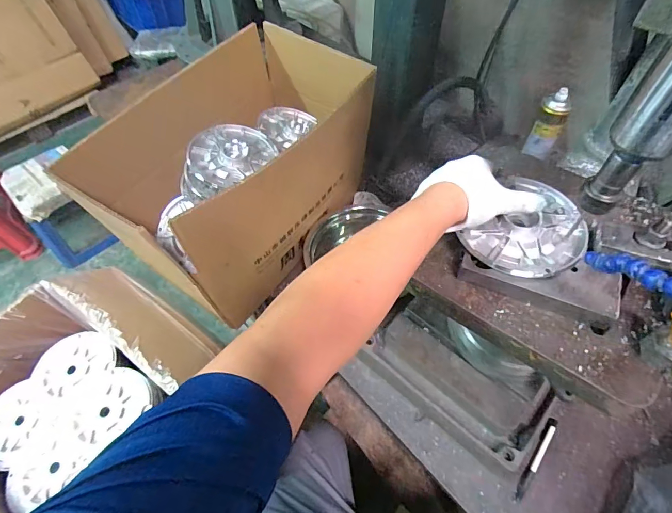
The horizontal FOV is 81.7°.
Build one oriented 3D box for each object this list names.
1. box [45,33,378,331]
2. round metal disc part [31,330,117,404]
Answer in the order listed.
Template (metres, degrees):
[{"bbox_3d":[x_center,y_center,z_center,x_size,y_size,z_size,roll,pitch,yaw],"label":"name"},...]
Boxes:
[{"bbox_3d":[-0.168,-0.158,0.730,0.285,0.271,0.458,30,62,20],"label":"box"},{"bbox_3d":[-0.454,0.189,0.672,0.134,0.014,0.124,-1,56,1],"label":"round metal disc part"}]

